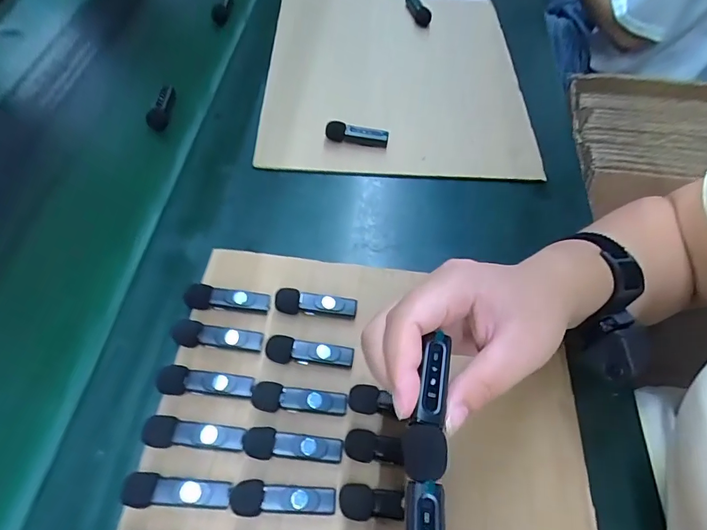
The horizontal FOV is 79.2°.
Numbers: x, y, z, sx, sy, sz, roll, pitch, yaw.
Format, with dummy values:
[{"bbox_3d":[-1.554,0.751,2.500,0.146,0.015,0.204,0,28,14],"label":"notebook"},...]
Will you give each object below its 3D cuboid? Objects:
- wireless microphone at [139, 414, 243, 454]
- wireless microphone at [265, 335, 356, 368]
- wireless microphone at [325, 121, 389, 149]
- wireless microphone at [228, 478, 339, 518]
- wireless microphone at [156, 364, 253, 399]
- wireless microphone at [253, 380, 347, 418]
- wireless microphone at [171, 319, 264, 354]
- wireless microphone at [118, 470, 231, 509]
[{"bbox_3d":[-0.105,0.113,0.282,0.064,0.016,0.019,6,58,4],"label":"wireless microphone"},{"bbox_3d":[-0.033,0.067,0.319,0.063,0.017,0.019,7,58,5],"label":"wireless microphone"},{"bbox_3d":[0.003,-0.135,0.441,0.064,0.023,0.014,13,58,8],"label":"wireless microphone"},{"bbox_3d":[-0.044,0.146,0.266,0.064,0.012,0.019,2,58,1],"label":"wireless microphone"},{"bbox_3d":[-0.104,0.083,0.301,0.065,0.015,0.018,2,58,1],"label":"wireless microphone"},{"bbox_3d":[-0.038,0.095,0.299,0.065,0.013,0.019,6,58,4],"label":"wireless microphone"},{"bbox_3d":[-0.100,0.053,0.315,0.063,0.011,0.017,6,58,4],"label":"wireless microphone"},{"bbox_3d":[-0.109,0.141,0.265,0.063,0.014,0.019,5,58,3],"label":"wireless microphone"}]

